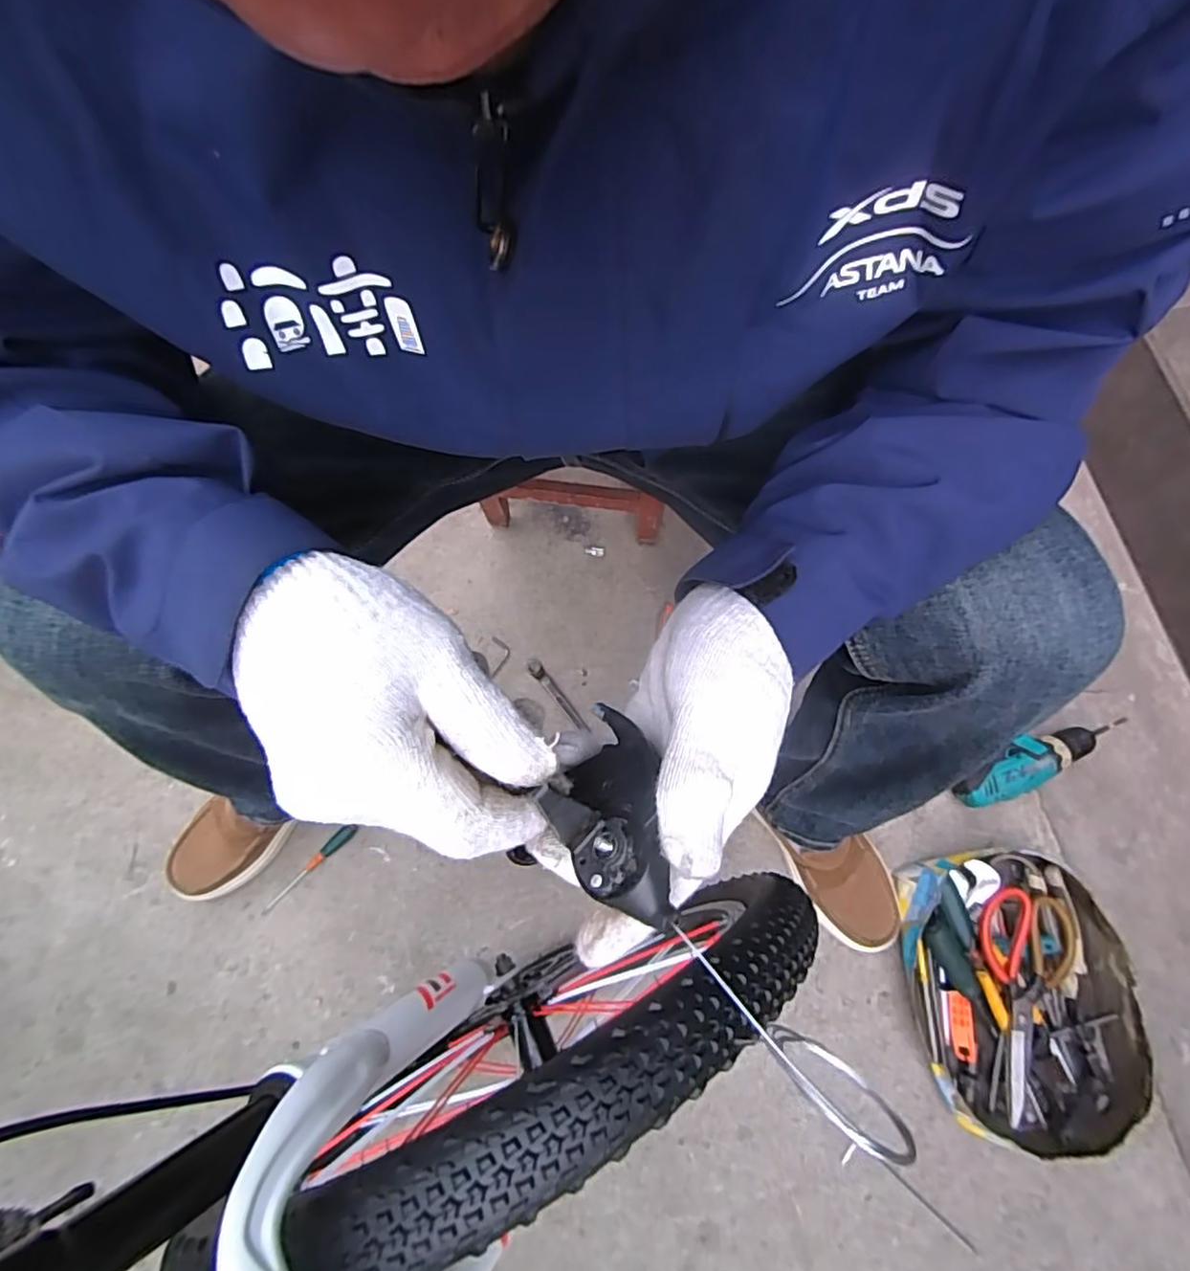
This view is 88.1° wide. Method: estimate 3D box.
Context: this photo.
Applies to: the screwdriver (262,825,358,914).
[{"bbox_3d":[-0.365,0.297,0.775,0.142,0.015,0.016,-42,81,-11],"label":"screwdriver"}]

